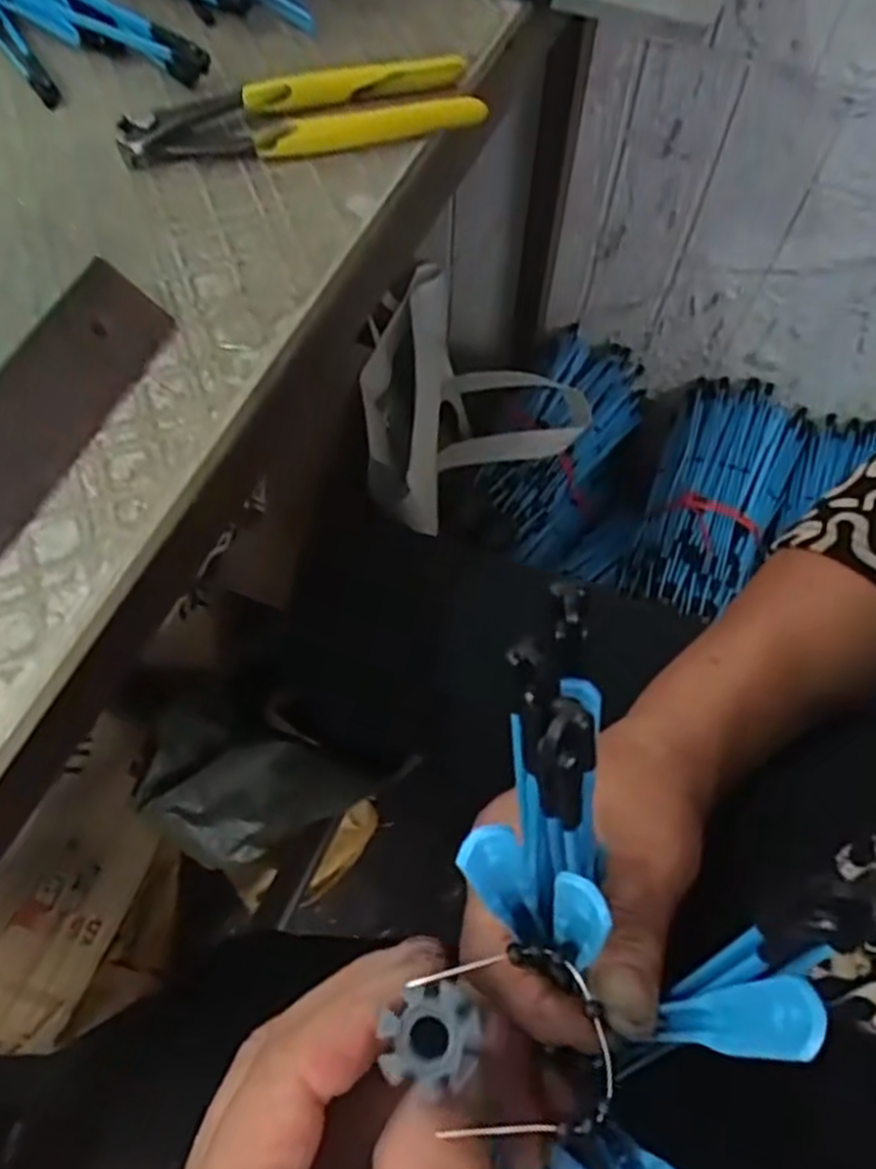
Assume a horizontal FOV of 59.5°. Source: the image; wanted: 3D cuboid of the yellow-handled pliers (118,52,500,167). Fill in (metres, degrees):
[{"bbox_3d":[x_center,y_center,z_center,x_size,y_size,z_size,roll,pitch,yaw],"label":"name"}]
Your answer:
[{"bbox_3d":[-0.064,-0.221,0.359,0.162,0.017,0.047,-8,63,-5],"label":"yellow-handled pliers"}]

